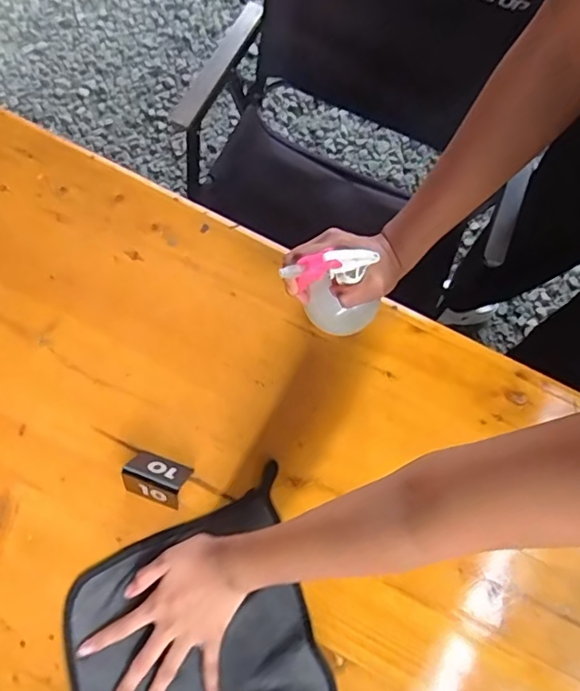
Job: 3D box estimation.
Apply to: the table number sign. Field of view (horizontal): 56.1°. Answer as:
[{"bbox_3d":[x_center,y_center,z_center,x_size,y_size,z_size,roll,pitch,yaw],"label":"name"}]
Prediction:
[{"bbox_3d":[-0.137,0.136,0.553,0.060,0.053,0.044,19,77,3],"label":"table number sign"}]

